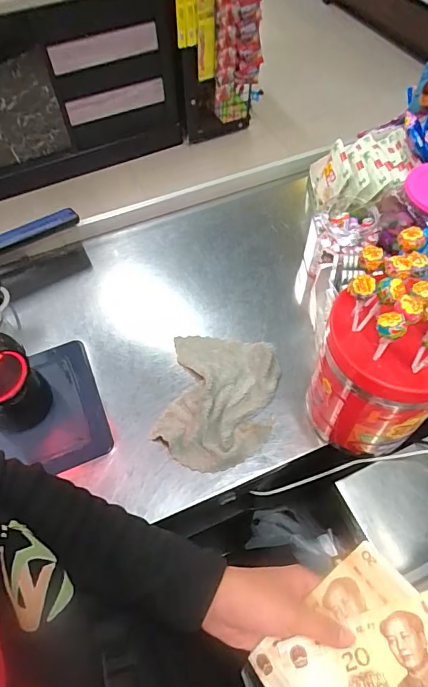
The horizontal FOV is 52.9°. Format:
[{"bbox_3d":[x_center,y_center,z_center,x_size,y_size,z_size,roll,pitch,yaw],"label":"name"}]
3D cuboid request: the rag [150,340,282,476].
[{"bbox_3d":[0.008,0.076,0.618,0.154,0.023,0.201,7,59,6],"label":"rag"}]

